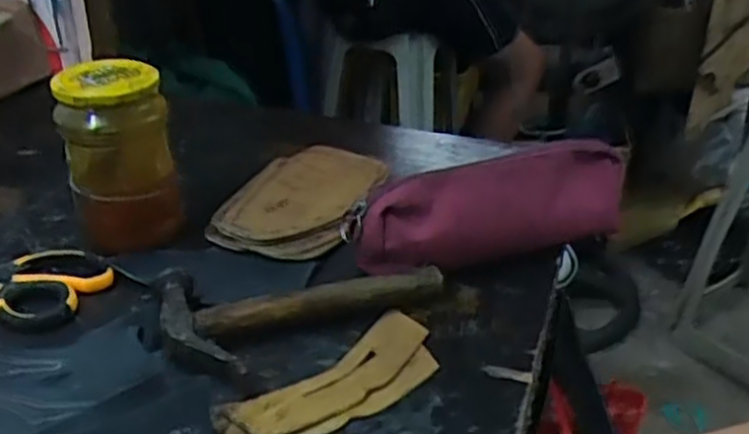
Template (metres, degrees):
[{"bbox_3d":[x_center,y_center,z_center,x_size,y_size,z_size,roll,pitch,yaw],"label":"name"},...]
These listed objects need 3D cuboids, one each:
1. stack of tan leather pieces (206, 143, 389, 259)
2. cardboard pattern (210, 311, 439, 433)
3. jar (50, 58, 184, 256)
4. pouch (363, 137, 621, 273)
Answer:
[{"bbox_3d":[-0.061,-0.016,0.633,0.118,0.022,0.175,7,31,11],"label":"stack of tan leather pieces"},{"bbox_3d":[-0.022,0.099,0.444,0.146,0.006,0.057,-21,37,-32],"label":"cardboard pattern"},{"bbox_3d":[-0.190,-0.040,0.559,0.076,0.133,0.070,-9,32,-16],"label":"jar"},{"bbox_3d":[0.095,-0.004,0.552,0.223,0.072,0.047,-12,33,-20],"label":"pouch"}]

